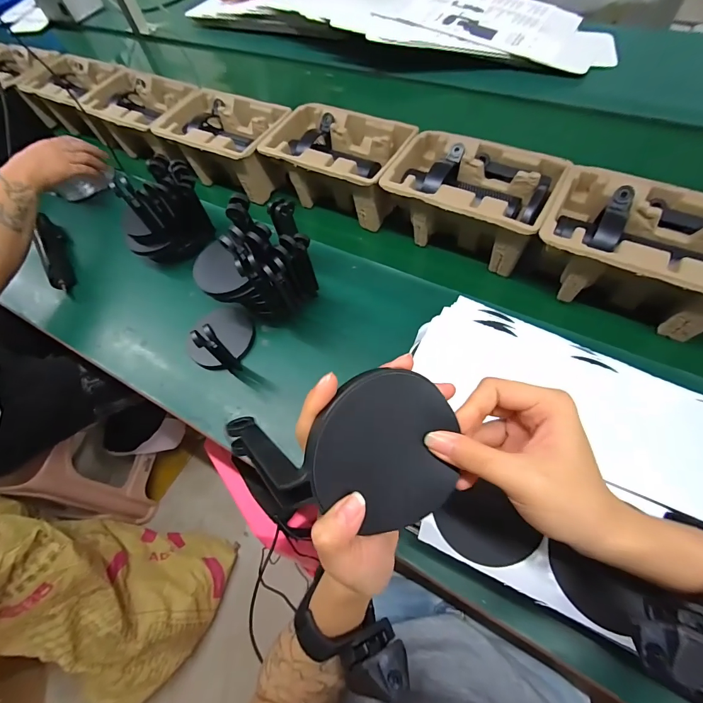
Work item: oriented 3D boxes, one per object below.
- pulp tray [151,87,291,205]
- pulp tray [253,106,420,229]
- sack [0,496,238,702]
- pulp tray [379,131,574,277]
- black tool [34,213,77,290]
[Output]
[{"bbox_3d":[-0.229,-0.390,0.691,0.222,0.107,0.146,26,68,15],"label":"pulp tray"},{"bbox_3d":[-0.023,-0.319,0.624,0.226,0.109,0.147,26,68,15],"label":"pulp tray"},{"bbox_3d":[-0.571,0.574,0.802,0.354,0.525,0.372,23,67,13],"label":"sack"},{"bbox_3d":[0.171,-0.226,0.546,0.220,0.103,0.143,29,69,16],"label":"pulp tray"},{"bbox_3d":[-0.540,-0.187,0.674,0.032,0.050,0.201,-27,66,-10],"label":"black tool"}]

